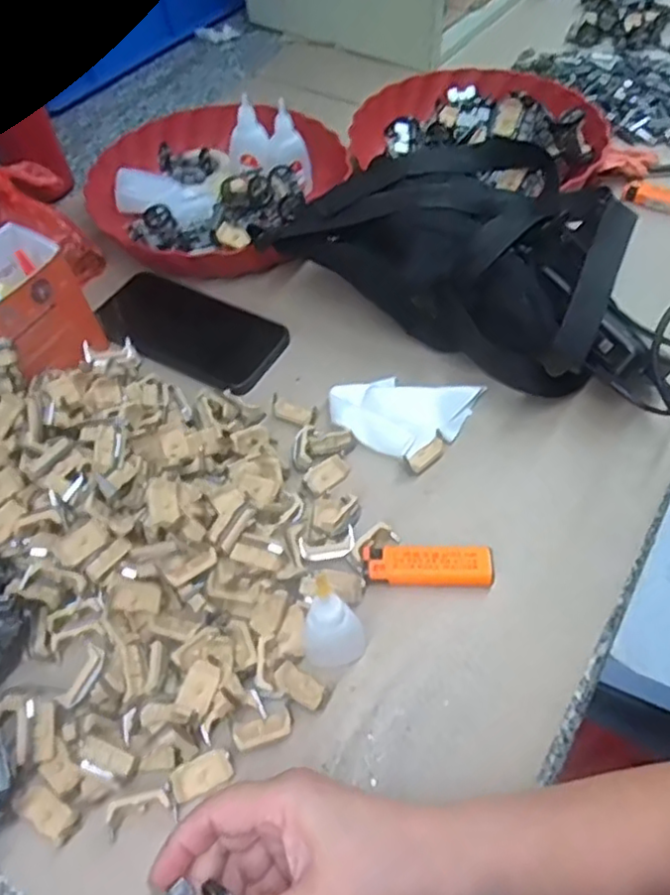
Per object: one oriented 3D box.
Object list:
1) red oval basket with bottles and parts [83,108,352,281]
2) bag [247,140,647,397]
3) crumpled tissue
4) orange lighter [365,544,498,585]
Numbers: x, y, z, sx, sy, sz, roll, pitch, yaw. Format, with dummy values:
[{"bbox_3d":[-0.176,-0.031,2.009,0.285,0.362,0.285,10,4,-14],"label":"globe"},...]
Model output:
[{"bbox_3d":[-0.119,-0.249,0.644,0.238,0.080,0.232,23,59,18],"label":"red oval basket with bottles and parts"},{"bbox_3d":[0.120,-0.152,0.522,0.288,0.086,0.195,35,63,24],"label":"bag"},{"bbox_3d":[0.047,-0.028,0.482,0.103,0.020,0.066,14,57,10],"label":"crumpled tissue"},{"bbox_3d":[0.059,0.073,0.414,0.079,0.013,0.024,4,56,2],"label":"orange lighter"}]

